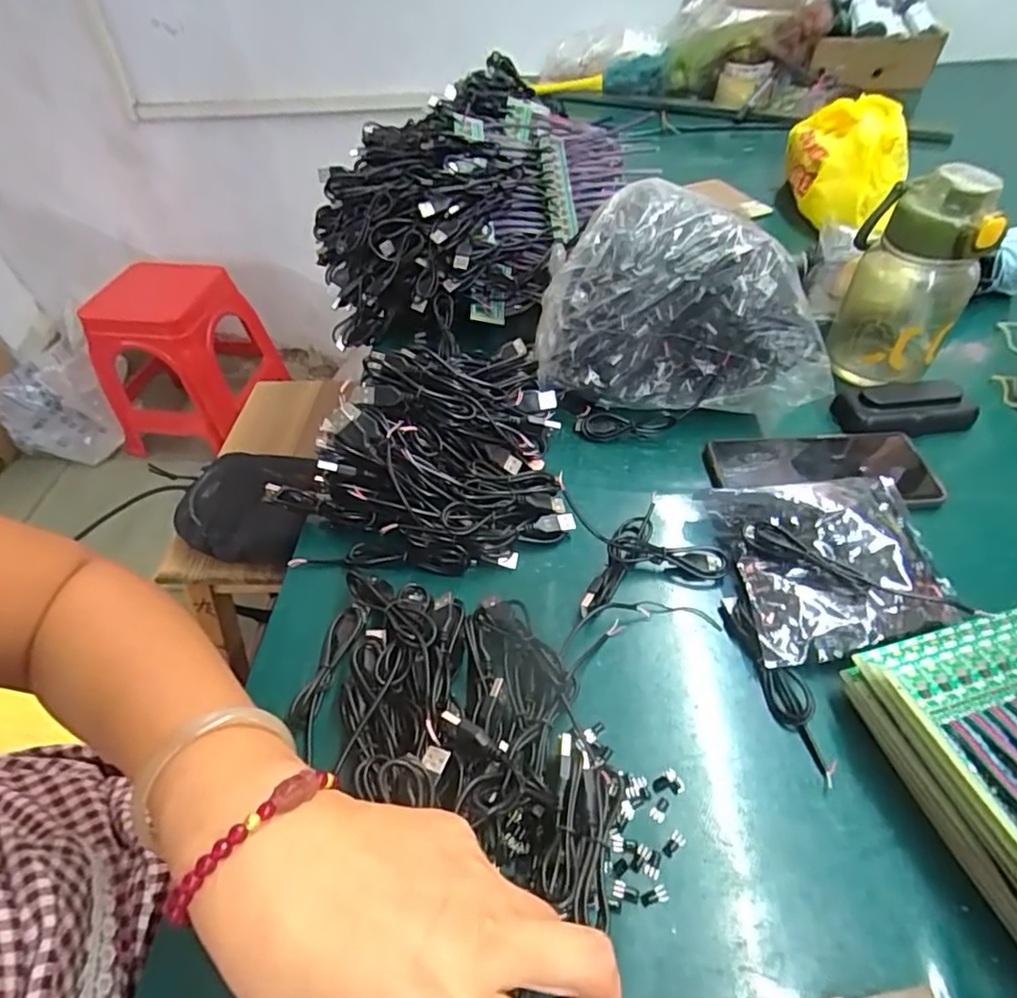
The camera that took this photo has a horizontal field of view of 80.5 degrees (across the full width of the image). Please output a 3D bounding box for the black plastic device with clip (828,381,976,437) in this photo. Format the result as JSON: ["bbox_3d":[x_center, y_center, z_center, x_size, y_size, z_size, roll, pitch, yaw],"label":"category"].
[{"bbox_3d":[0.339,-0.075,0.507,0.107,0.035,0.040,2,47,2],"label":"black plastic device with clip"}]

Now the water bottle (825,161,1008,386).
[{"bbox_3d":[0.331,-0.172,0.509,0.094,0.192,0.102,28,54,24],"label":"water bottle"}]

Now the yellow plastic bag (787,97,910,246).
[{"bbox_3d":[0.413,-0.416,0.741,0.111,0.108,0.137,7,49,10],"label":"yellow plastic bag"}]

